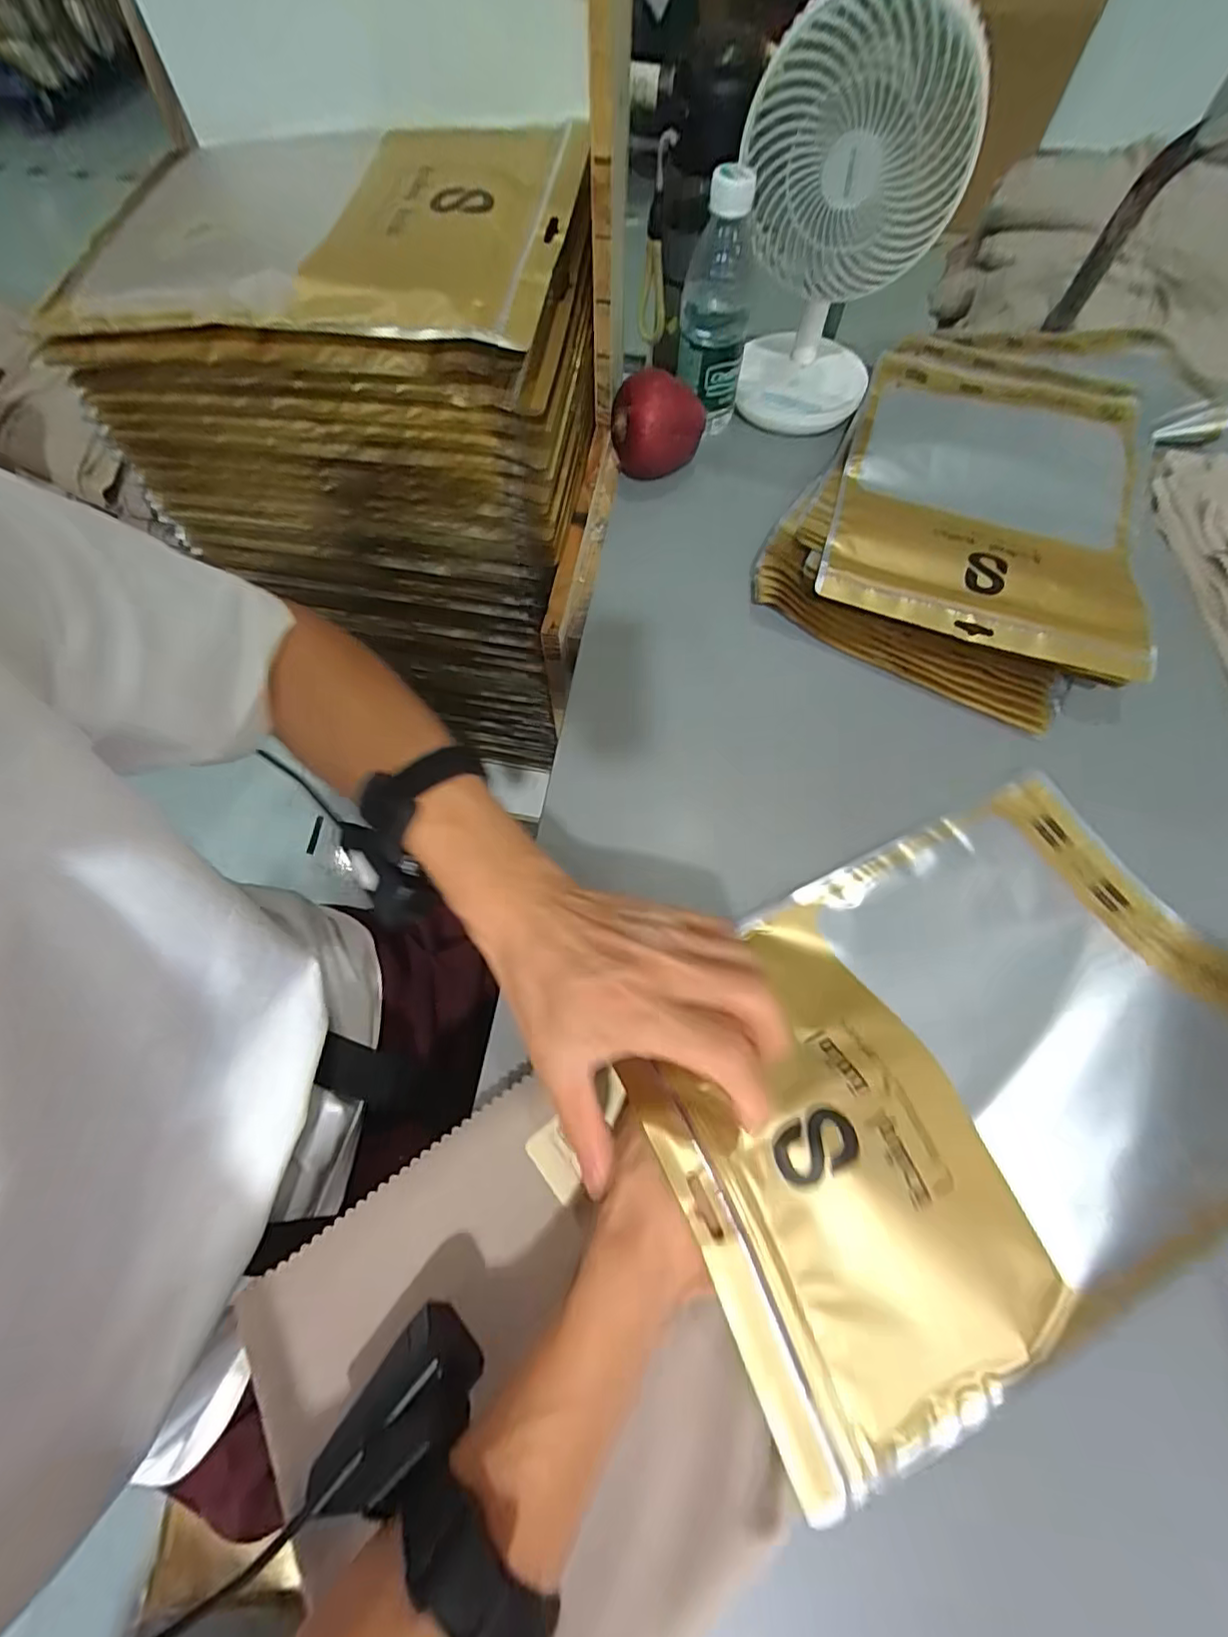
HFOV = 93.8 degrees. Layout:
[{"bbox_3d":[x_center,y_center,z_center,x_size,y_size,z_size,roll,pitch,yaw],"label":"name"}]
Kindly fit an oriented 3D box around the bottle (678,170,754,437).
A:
[{"bbox_3d":[0.087,-0.433,0.491,0.057,0.162,0.067,5,66,2],"label":"bottle"}]

